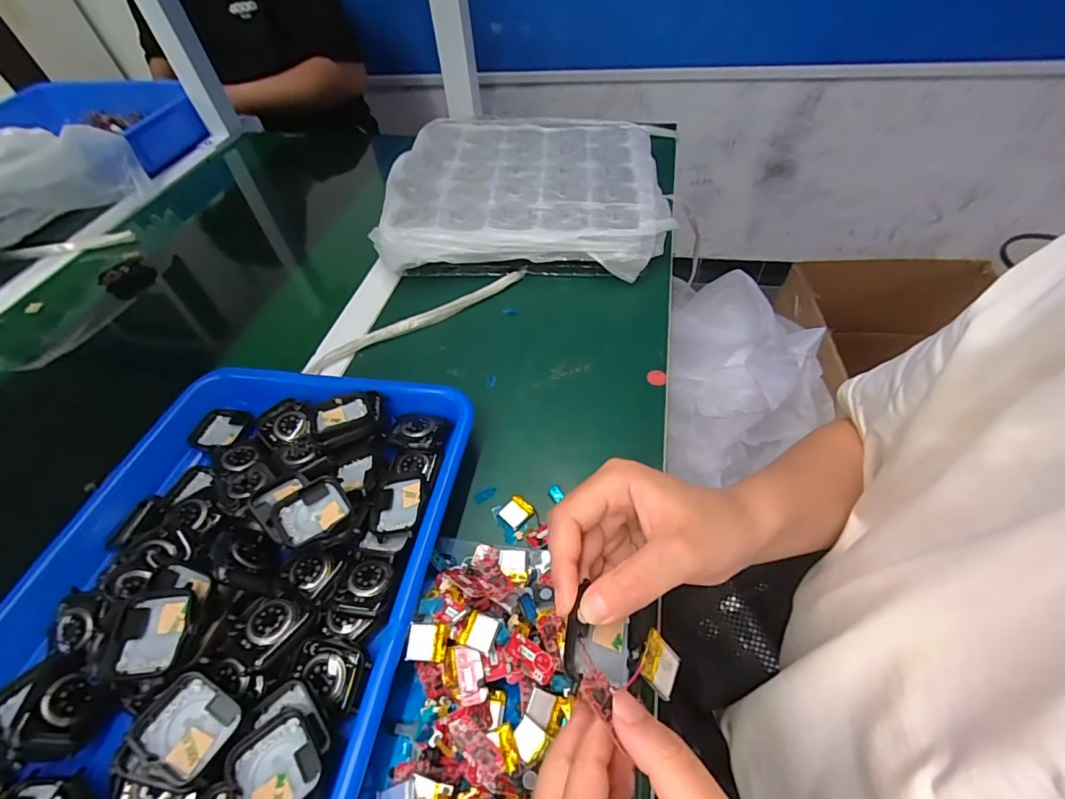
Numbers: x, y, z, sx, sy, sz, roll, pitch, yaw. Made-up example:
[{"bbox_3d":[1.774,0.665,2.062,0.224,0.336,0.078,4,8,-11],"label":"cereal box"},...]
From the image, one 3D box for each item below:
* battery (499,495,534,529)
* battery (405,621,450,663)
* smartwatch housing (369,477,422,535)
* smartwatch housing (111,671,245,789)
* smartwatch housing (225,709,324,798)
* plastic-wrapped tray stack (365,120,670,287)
[{"bbox_3d":[-0.012,0.079,0.330,0.018,0.004,0.020,39,67,25],"label":"battery"},{"bbox_3d":[-0.058,0.134,0.257,0.021,0.007,0.018,3,57,5],"label":"battery"},{"bbox_3d":[-0.090,0.070,0.309,0.034,0.011,0.038,0,57,4],"label":"smartwatch housing"},{"bbox_3d":[-0.169,0.162,0.227,0.042,0.011,0.042,24,49,2],"label":"smartwatch housing"},{"bbox_3d":[-0.122,0.174,0.221,0.035,0.010,0.040,-33,55,-29],"label":"smartwatch housing"},{"bbox_3d":[-0.005,-0.244,0.531,0.291,0.047,0.266,1,57,4],"label":"plastic-wrapped tray stack"}]

